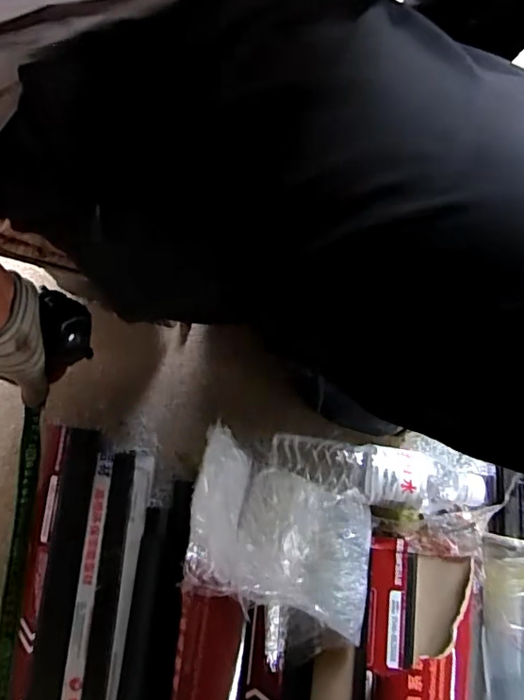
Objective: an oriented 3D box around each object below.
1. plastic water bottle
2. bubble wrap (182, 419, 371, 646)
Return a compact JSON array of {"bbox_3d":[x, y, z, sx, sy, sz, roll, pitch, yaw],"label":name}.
[{"bbox_3d":[0.124,0.134,0.574,0.222,0.057,0.063,10,79,2],"label":"plastic water bottle"},{"bbox_3d":[0.019,0.172,0.502,0.213,0.034,0.130,32,53,-27],"label":"bubble wrap"}]

